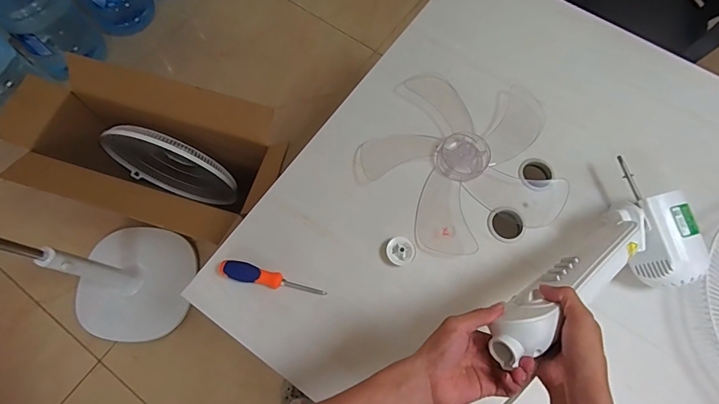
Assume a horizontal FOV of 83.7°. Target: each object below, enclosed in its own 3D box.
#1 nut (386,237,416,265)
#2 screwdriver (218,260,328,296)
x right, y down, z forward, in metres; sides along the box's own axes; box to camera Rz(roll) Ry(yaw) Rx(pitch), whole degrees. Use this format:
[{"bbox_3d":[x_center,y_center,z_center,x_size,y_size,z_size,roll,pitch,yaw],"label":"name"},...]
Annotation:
[{"bbox_3d":[0.074,0.088,0.714,0.050,0.020,0.046,0,70,-1],"label":"nut"},{"bbox_3d":[-0.150,0.135,0.692,0.181,0.027,0.030,14,70,4],"label":"screwdriver"}]

